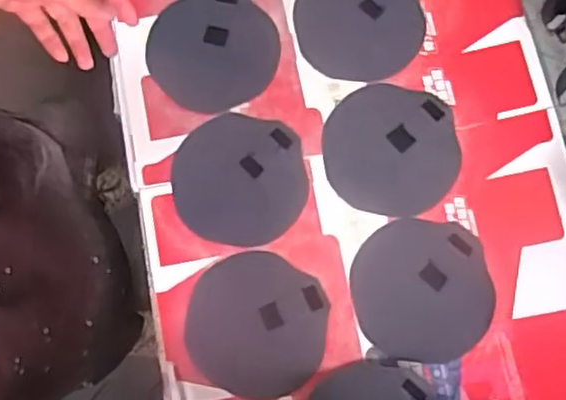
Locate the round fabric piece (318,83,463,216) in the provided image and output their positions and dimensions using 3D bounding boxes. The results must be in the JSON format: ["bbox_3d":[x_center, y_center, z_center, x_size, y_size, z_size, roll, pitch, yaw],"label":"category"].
[{"bbox_3d":[0.118,-0.055,0.739,0.143,0.007,0.141,0,81,0],"label":"round fabric piece"}]

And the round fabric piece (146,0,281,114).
[{"bbox_3d":[-0.079,-0.170,0.770,0.140,0.005,0.141,0,77,1],"label":"round fabric piece"}]

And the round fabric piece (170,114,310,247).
[{"bbox_3d":[-0.047,-0.023,0.741,0.143,0.010,0.140,0,77,1],"label":"round fabric piece"}]

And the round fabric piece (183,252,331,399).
[{"bbox_3d":[-0.027,0.130,0.706,0.141,0.007,0.143,7,77,3],"label":"round fabric piece"}]

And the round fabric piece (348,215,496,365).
[{"bbox_3d":[0.145,0.095,0.710,0.140,0.008,0.142,-4,77,0],"label":"round fabric piece"}]

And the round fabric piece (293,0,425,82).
[{"bbox_3d":[0.086,-0.204,0.769,0.139,0.006,0.145,0,77,1],"label":"round fabric piece"}]

